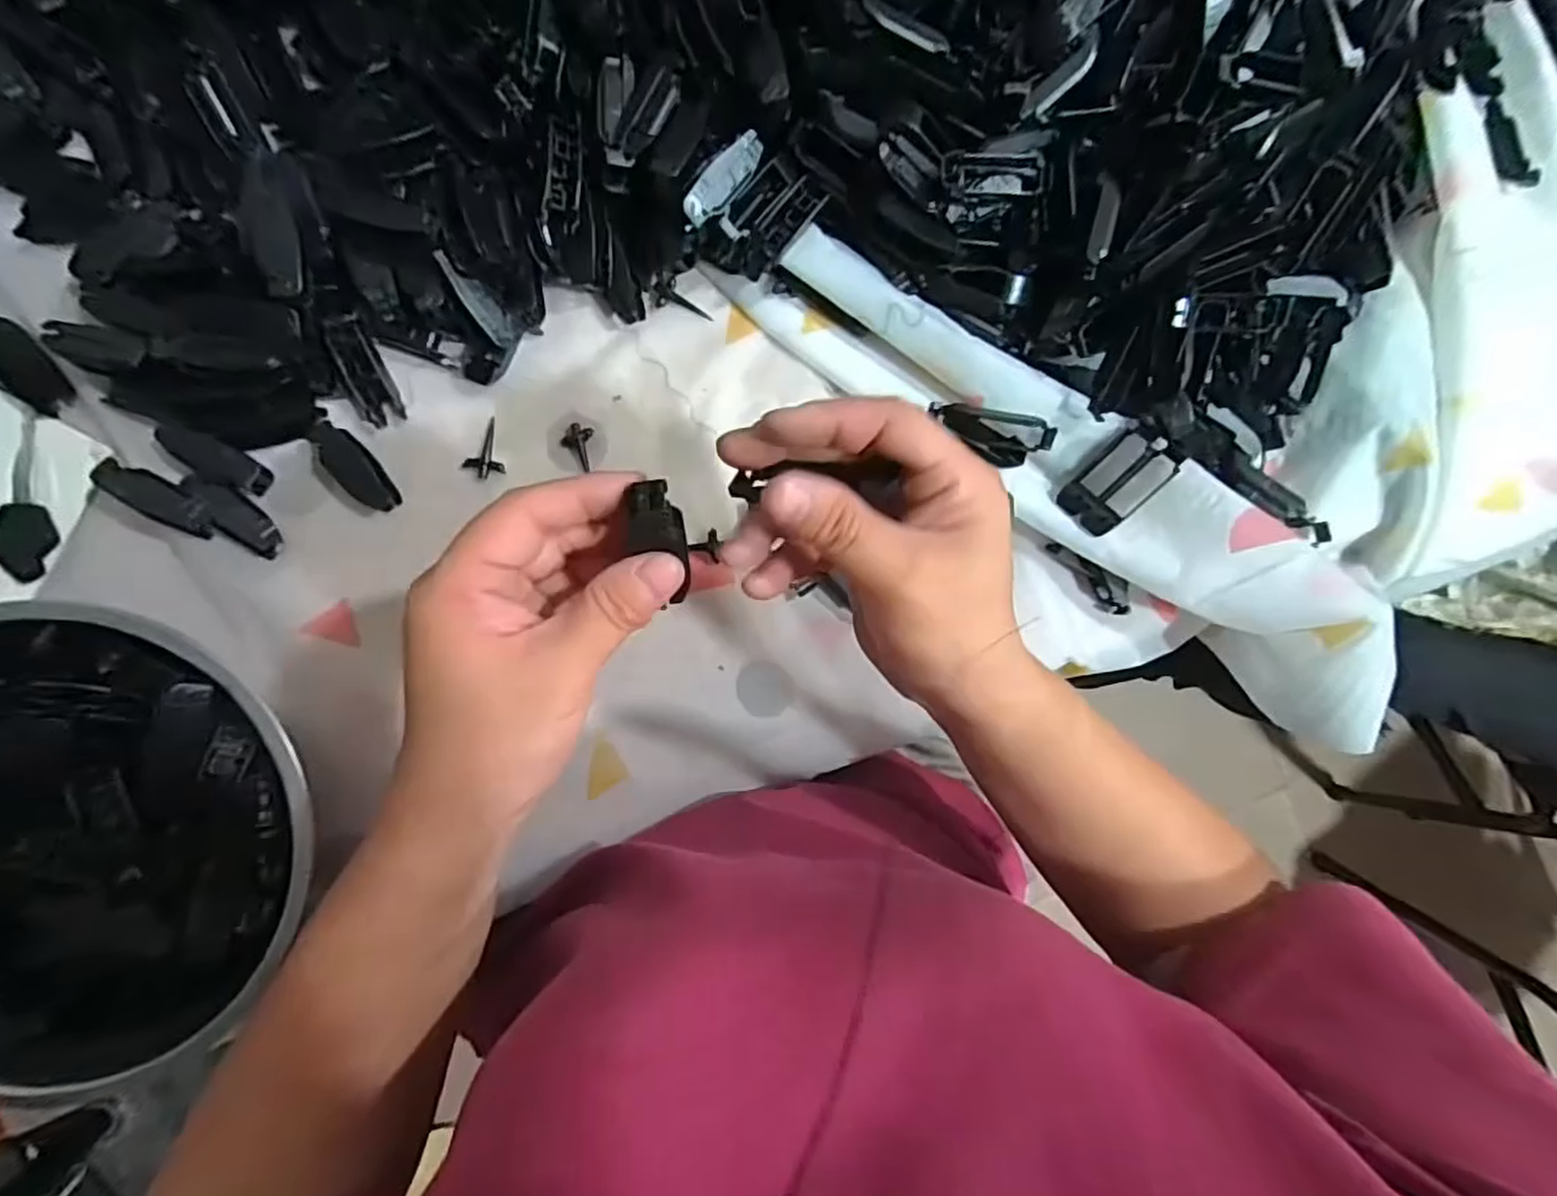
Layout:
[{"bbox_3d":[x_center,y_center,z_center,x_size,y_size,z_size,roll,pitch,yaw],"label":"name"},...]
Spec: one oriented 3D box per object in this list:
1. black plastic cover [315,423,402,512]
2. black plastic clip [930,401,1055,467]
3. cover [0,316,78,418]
[{"bbox_3d":[-0.214,-0.065,0.343,0.020,0.012,0.052,-40,95,-3],"label":"black plastic cover"},{"bbox_3d":[0.111,-0.087,0.362,0.064,0.020,0.027,23,92,8],"label":"black plastic clip"},{"bbox_3d":[-0.359,-0.111,0.326,0.025,0.010,0.045,-42,95,-3],"label":"cover"}]

